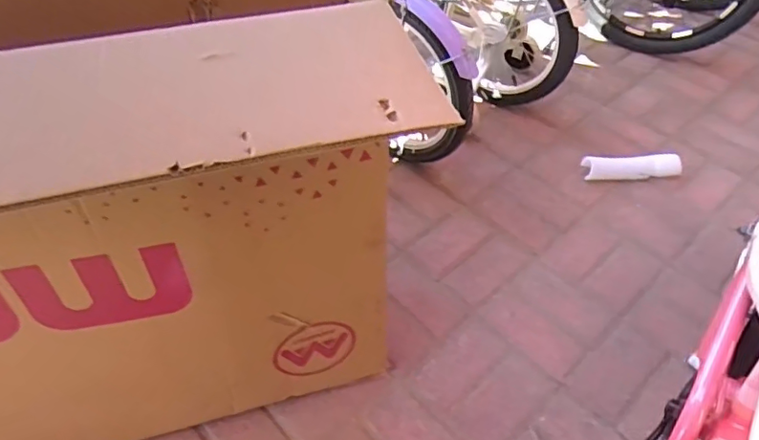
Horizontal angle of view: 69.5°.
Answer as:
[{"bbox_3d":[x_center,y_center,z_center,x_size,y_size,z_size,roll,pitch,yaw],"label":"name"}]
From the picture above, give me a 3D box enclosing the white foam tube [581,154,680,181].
[{"bbox_3d":[0.597,-0.126,1.288,0.237,0.041,0.050,-3,51,-4],"label":"white foam tube"}]

